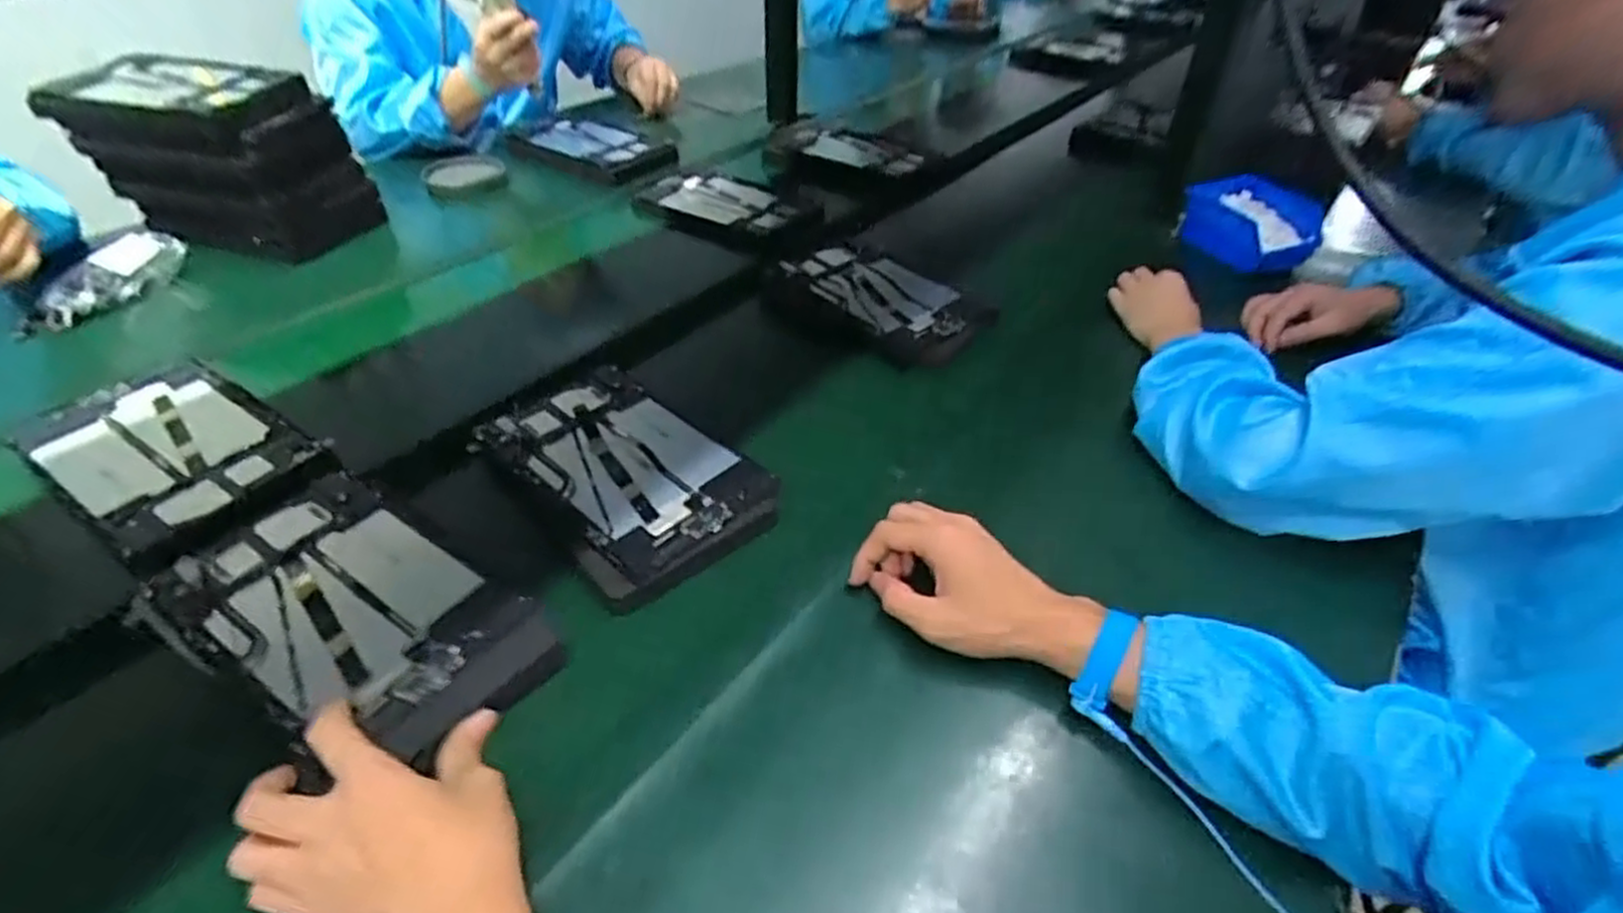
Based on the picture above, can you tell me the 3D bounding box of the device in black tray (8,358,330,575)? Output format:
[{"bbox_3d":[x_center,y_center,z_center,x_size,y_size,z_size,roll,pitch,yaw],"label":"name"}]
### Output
[{"bbox_3d":[-0.531,-0.006,0.620,0.239,0.018,0.149,27,45,23],"label":"device in black tray"}]

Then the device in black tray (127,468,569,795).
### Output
[{"bbox_3d":[-0.313,0.106,0.506,0.271,0.017,0.153,25,45,21],"label":"device in black tray"}]

